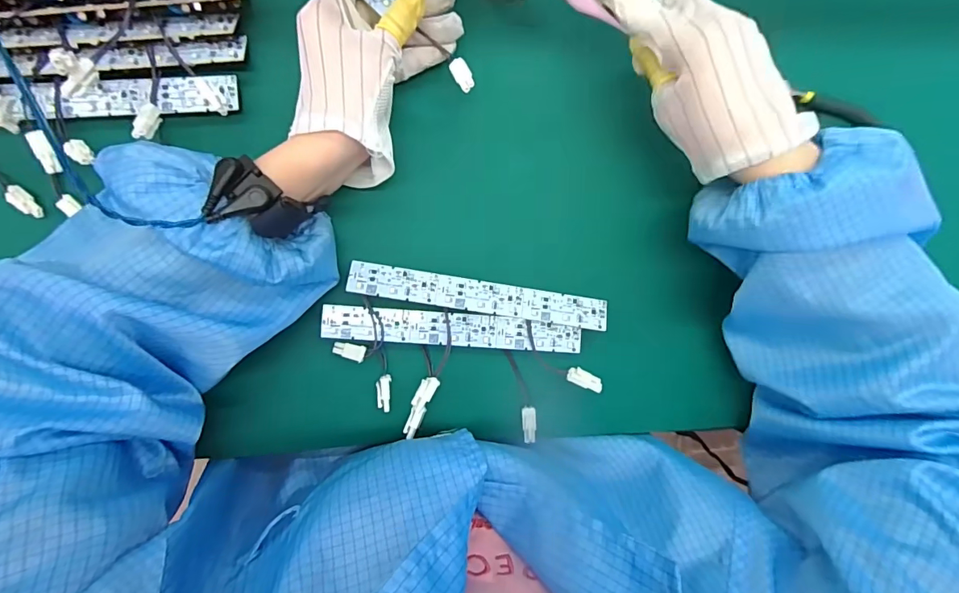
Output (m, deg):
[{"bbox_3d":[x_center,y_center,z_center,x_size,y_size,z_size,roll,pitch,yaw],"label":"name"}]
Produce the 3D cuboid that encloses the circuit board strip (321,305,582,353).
[{"bbox_3d":[-0.019,0.025,0.348,0.189,0.004,0.025,4,89,-5],"label":"circuit board strip"}]

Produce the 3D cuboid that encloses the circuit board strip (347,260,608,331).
[{"bbox_3d":[0.001,0.000,0.345,0.190,0.004,0.025,9,70,-5],"label":"circuit board strip"}]

